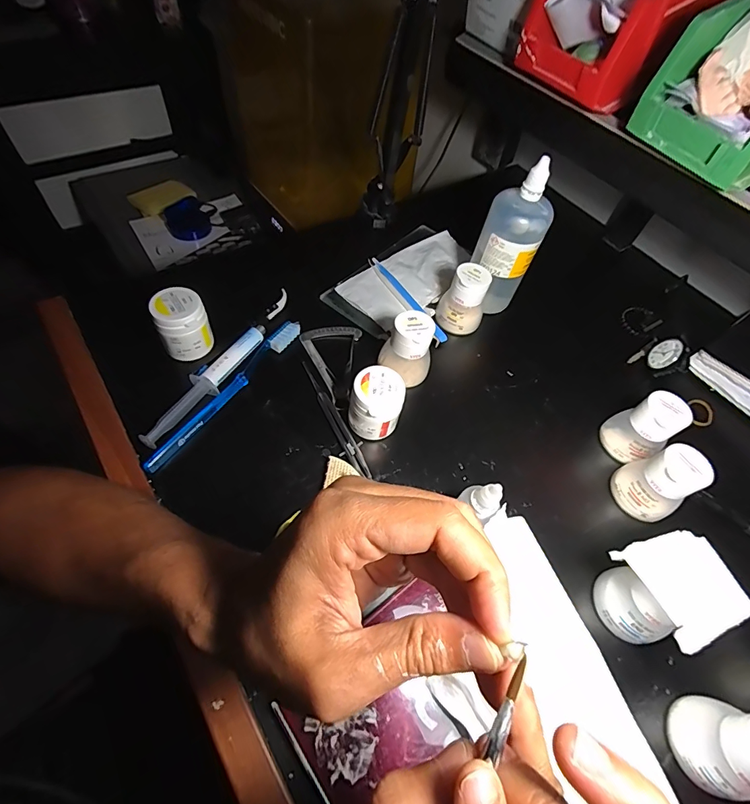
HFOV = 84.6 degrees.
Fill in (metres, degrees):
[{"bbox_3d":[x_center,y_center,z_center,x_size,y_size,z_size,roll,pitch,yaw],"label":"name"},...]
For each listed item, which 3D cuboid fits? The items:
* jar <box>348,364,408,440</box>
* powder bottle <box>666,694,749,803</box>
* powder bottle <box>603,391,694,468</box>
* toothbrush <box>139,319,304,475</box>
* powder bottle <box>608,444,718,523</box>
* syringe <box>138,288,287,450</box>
[{"bbox_3d":[0.001,0.004,0.351,0.045,0.051,0.050,17,57,3],"label":"jar"},{"bbox_3d":[0.214,0.206,0.245,0.042,0.066,0.048,4,57,-6],"label":"powder bottle"},{"bbox_3d":[0.242,0.021,0.371,0.044,0.055,0.044,-33,67,-25],"label":"powder bottle"},{"bbox_3d":[-0.131,-0.013,0.369,0.016,0.014,0.186,30,59,11],"label":"toothbrush"},{"bbox_3d":[0.234,0.066,0.341,0.043,0.065,0.047,-18,62,-18],"label":"powder bottle"},{"bbox_3d":[-0.136,-0.039,0.381,0.023,0.012,0.203,25,58,8],"label":"syringe"}]

